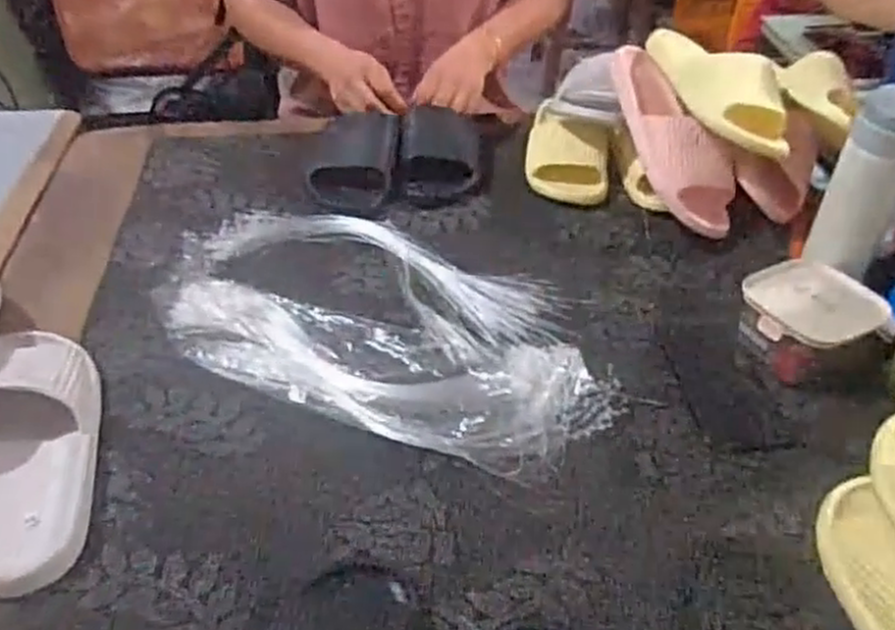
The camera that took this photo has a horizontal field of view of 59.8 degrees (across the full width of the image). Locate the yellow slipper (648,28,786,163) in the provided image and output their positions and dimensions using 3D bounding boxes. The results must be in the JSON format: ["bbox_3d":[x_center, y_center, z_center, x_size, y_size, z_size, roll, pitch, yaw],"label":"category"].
[{"bbox_3d":[0.322,-0.271,0.918,0.103,0.062,0.240,-10,43,-11],"label":"yellow slipper"}]

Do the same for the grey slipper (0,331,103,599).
[{"bbox_3d":[-0.353,0.096,0.646,0.107,0.061,0.273,-9,41,-12],"label":"grey slipper"}]

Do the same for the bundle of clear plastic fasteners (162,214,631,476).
[{"bbox_3d":[-0.060,0.003,0.788,0.464,0.032,0.257,17,42,18],"label":"bundle of clear plastic fasteners"}]

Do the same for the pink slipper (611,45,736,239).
[{"bbox_3d":[0.260,-0.212,0.906,0.084,0.062,0.260,-18,76,-22],"label":"pink slipper"}]

